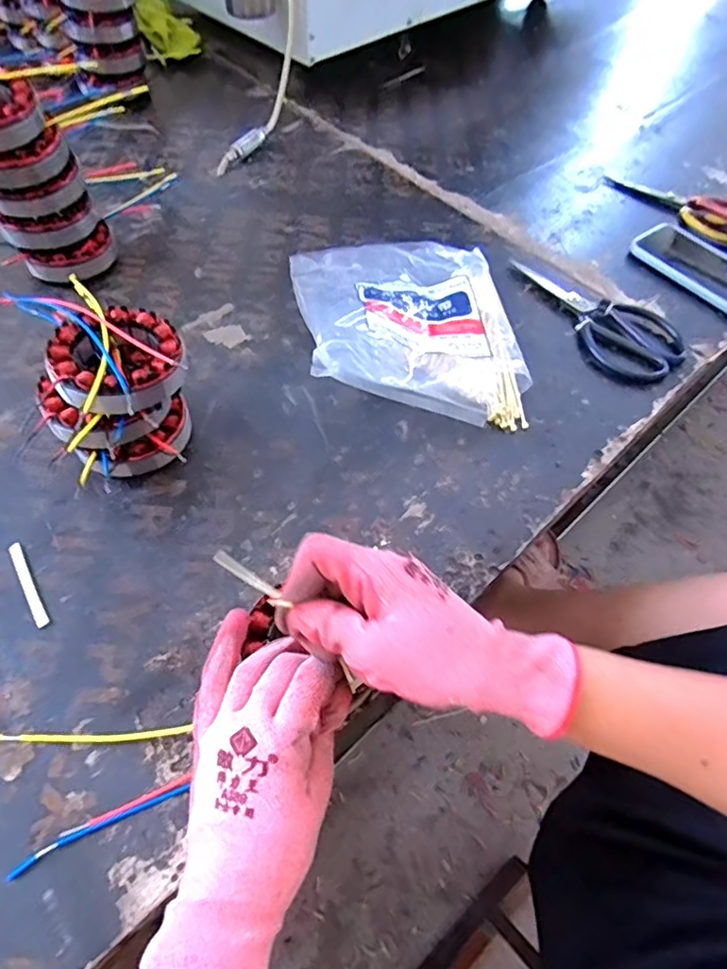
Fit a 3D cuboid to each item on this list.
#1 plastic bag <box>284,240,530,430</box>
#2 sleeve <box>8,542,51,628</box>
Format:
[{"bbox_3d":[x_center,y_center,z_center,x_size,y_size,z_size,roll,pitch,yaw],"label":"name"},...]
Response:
[{"bbox_3d":[0.043,-0.169,0.519,0.200,0.070,0.258,-3,57,-6],"label":"plastic bag"},{"bbox_3d":[-0.226,0.066,0.373,0.008,0.004,0.066,-28,63,-21],"label":"sleeve"}]

